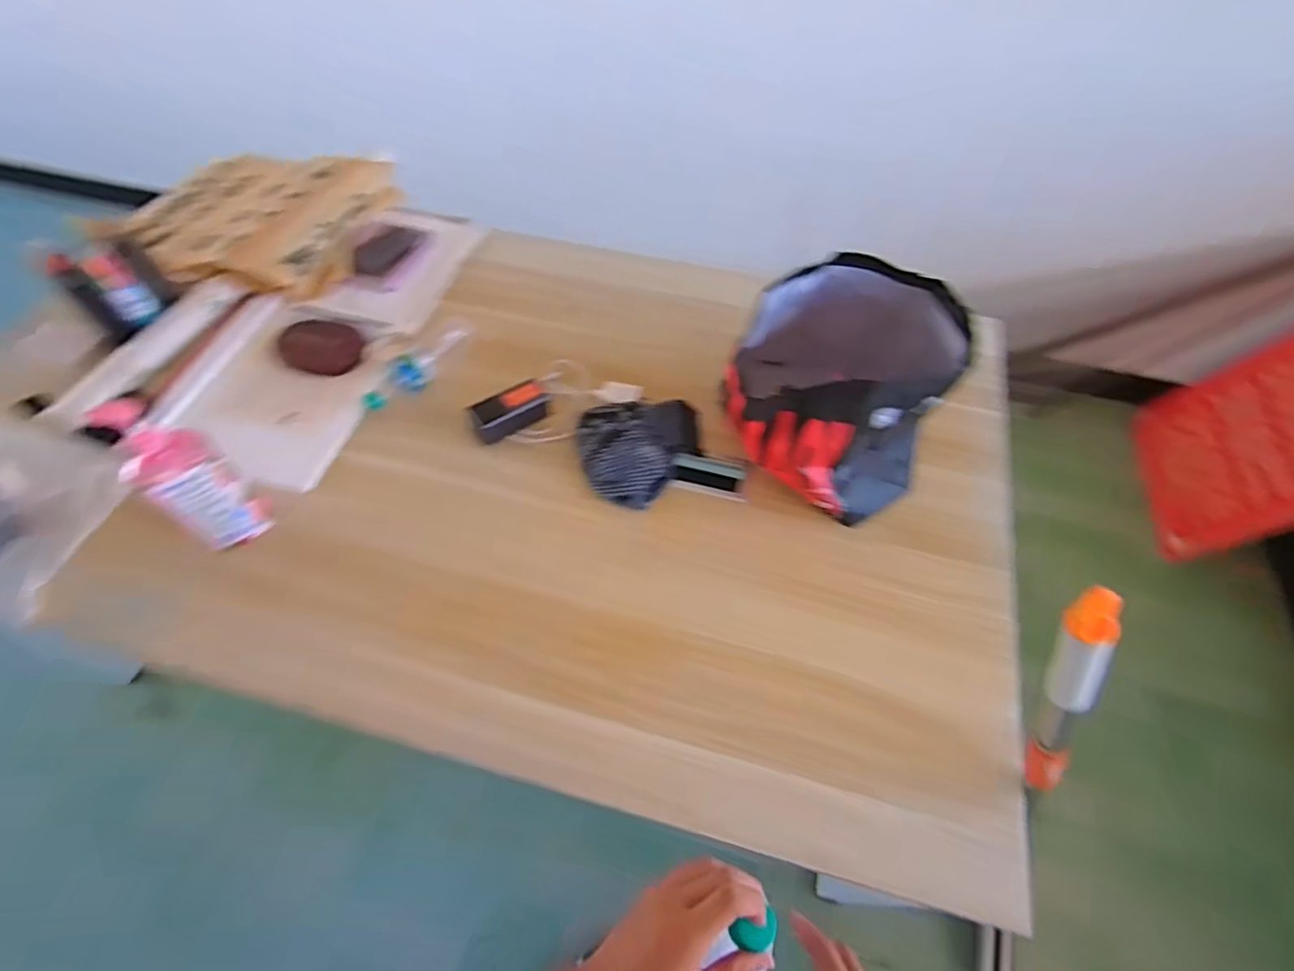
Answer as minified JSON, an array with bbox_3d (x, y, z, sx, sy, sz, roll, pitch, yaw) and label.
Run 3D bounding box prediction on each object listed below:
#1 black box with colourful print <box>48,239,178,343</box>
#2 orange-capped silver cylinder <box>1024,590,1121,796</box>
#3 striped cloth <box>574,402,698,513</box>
[{"bbox_3d":[-0.884,-0.327,1.055,0.140,0.144,0.054,-39,66,-23],"label":"black box with colourful print"},{"bbox_3d":[0.377,0.202,0.565,0.036,0.383,0.028,7,54,30],"label":"orange-capped silver cylinder"},{"bbox_3d":[-0.007,-0.048,0.994,0.191,0.073,0.170,-2,57,-3],"label":"striped cloth"}]

